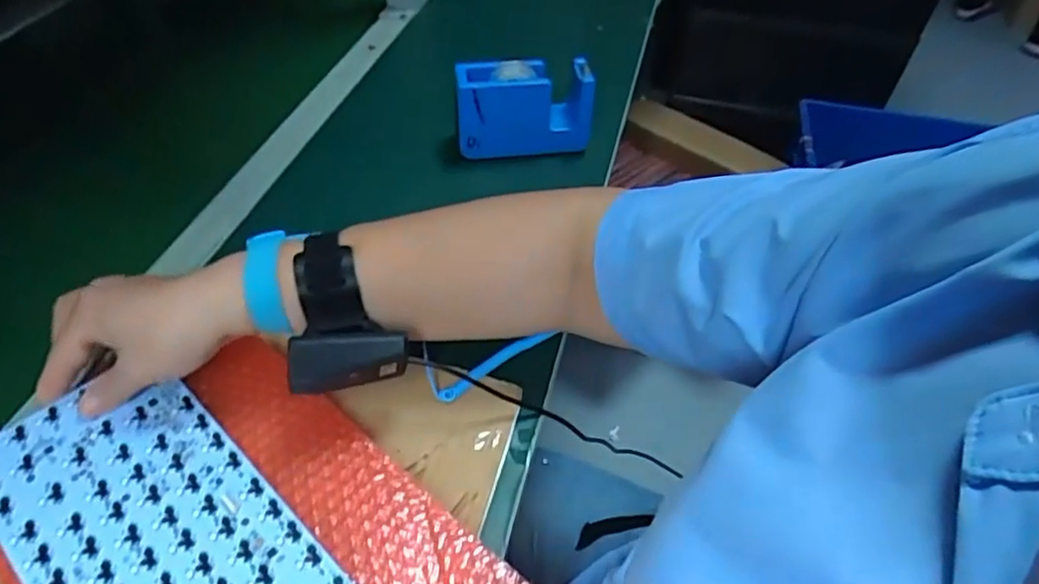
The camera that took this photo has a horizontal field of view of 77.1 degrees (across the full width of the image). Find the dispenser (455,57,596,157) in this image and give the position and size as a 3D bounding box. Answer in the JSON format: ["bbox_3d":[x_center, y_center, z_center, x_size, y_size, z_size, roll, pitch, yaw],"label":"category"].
[{"bbox_3d":[0.005,-0.179,0.629,0.129,0.078,0.050,-3,47,-7],"label":"dispenser"}]

